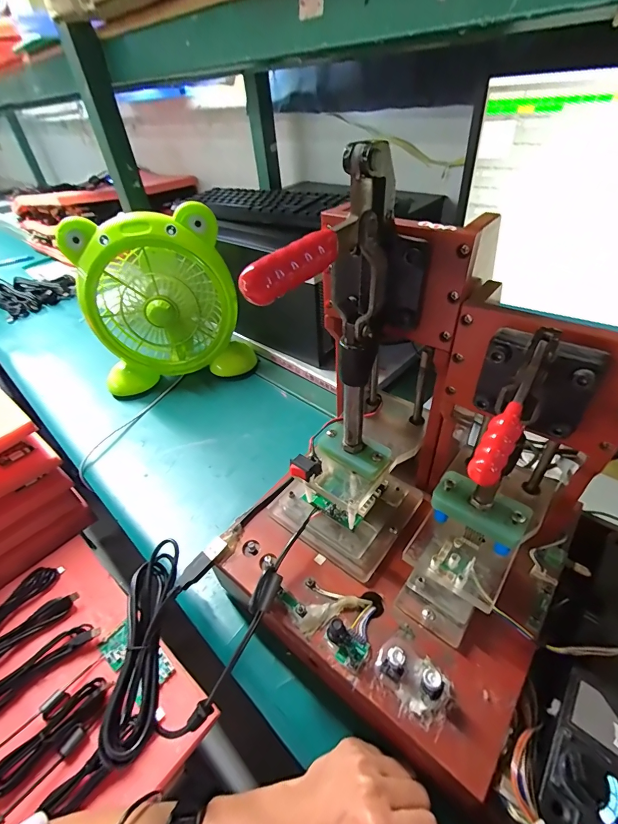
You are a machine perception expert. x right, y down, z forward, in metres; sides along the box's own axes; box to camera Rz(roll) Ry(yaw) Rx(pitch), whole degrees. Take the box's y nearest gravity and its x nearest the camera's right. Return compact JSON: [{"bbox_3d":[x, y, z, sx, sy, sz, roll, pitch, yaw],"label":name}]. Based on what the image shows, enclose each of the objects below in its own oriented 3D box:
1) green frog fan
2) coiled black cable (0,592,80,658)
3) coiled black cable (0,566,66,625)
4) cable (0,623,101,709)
[{"bbox_3d":[-0.247,-0.196,0.633,0.235,0.256,0.153,-13,41,-8],"label":"green frog fan"},{"bbox_3d":[-0.455,0.347,0.598,0.036,0.018,0.158,31,52,35],"label":"coiled black cable"},{"bbox_3d":[-0.493,0.321,0.626,0.037,0.025,0.154,17,45,23],"label":"coiled black cable"},{"bbox_3d":[-0.403,0.375,0.557,0.163,0.020,0.034,-32,47,-28],"label":"cable"}]

